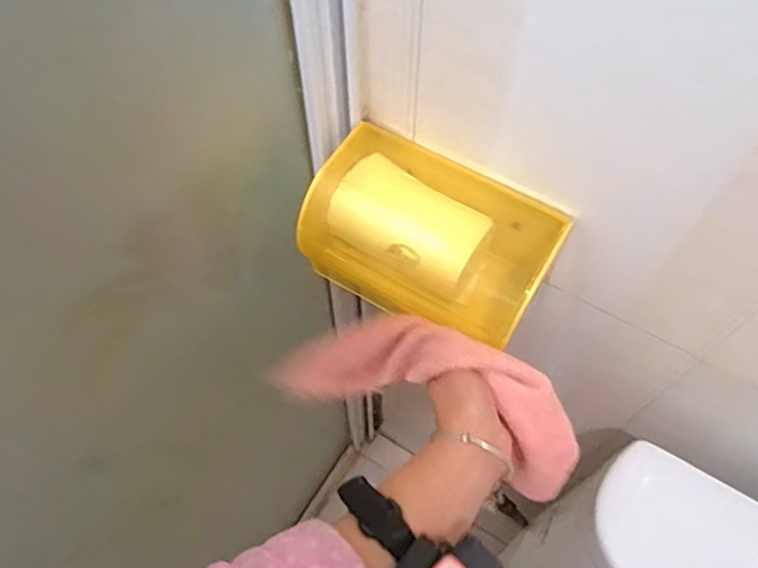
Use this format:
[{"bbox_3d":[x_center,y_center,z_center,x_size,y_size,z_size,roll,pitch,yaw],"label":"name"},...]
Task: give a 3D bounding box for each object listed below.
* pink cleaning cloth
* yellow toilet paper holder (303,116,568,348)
[{"bbox_3d":[0.035,0.089,0.521,0.257,0.129,0.073,16,62,21],"label":"pink cleaning cloth"},{"bbox_3d":[0.048,-0.035,0.546,0.193,0.134,0.116,27,65,14],"label":"yellow toilet paper holder"}]

